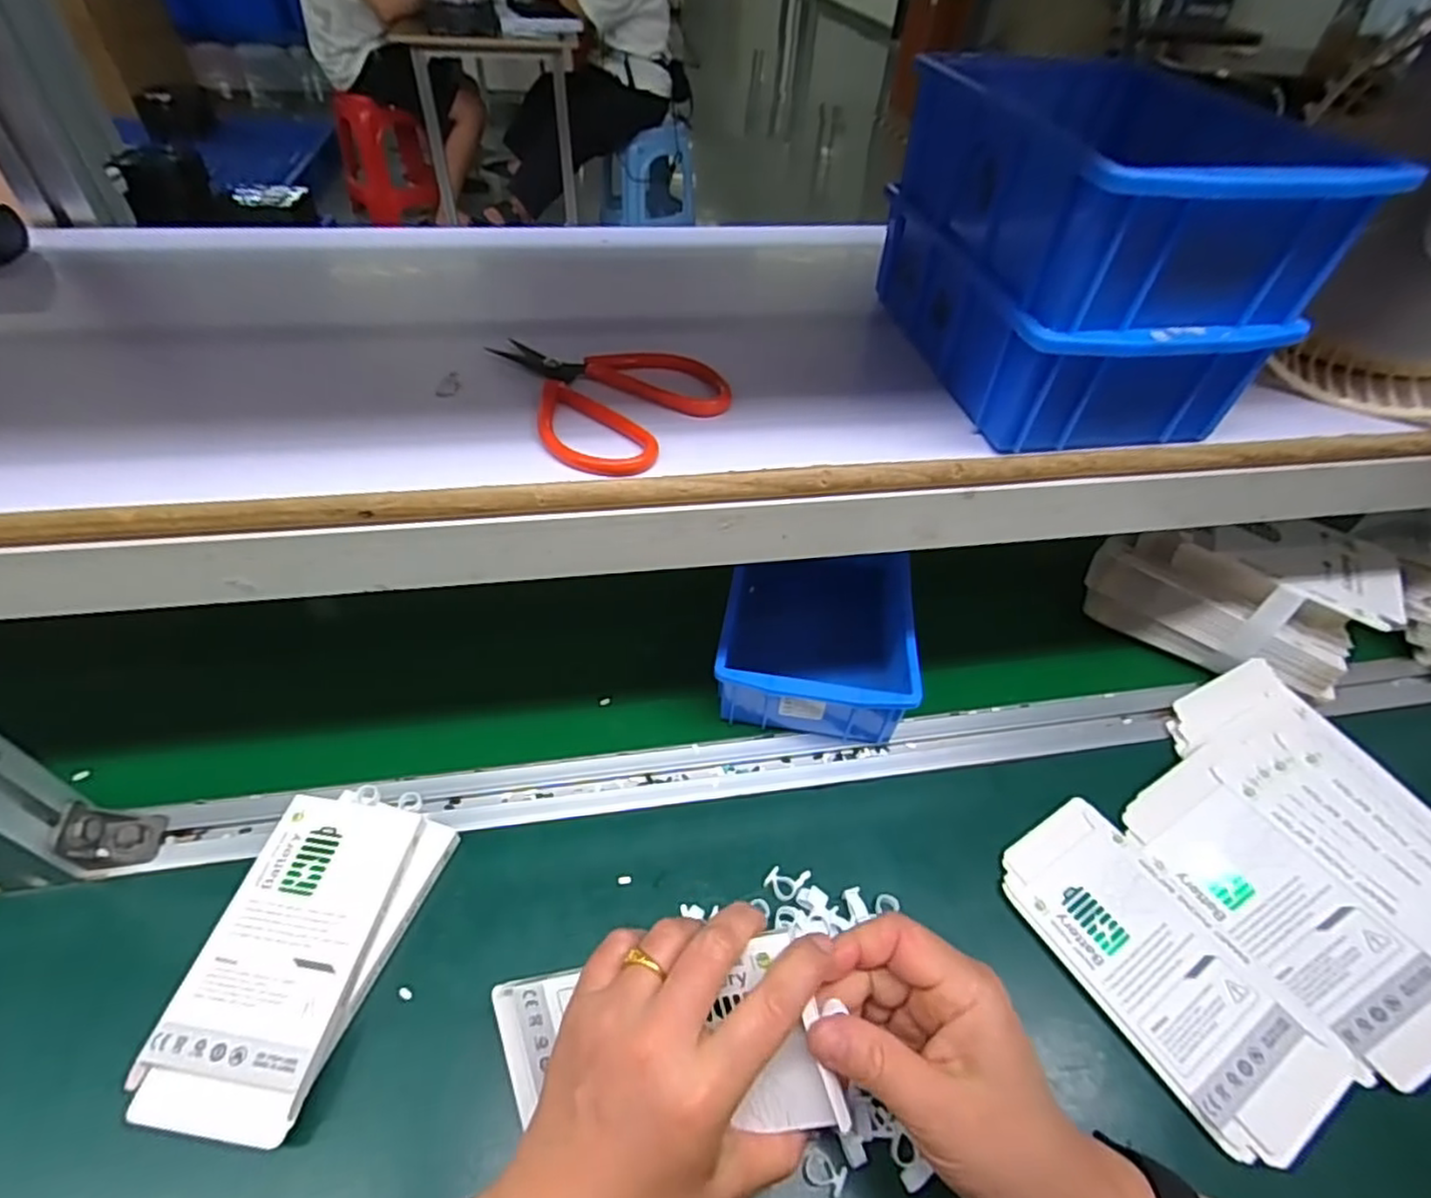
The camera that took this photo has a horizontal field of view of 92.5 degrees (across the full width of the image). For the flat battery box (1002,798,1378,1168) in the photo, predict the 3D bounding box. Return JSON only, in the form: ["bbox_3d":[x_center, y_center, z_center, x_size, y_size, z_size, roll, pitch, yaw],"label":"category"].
[{"bbox_3d":[0.254,0.207,0.392,0.095,0.009,0.178,-25,54,-20],"label":"flat battery box"}]

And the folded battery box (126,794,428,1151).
[{"bbox_3d":[-0.221,0.180,0.356,0.078,0.017,0.155,9,48,1],"label":"folded battery box"}]

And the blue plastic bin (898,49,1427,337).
[{"bbox_3d":[0.182,-0.194,0.322,0.125,0.061,0.191,-7,48,-10],"label":"blue plastic bin"}]

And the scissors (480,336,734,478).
[{"bbox_3d":[-0.062,-0.104,0.340,0.114,0.011,0.090,28,51,21],"label":"scissors"}]

